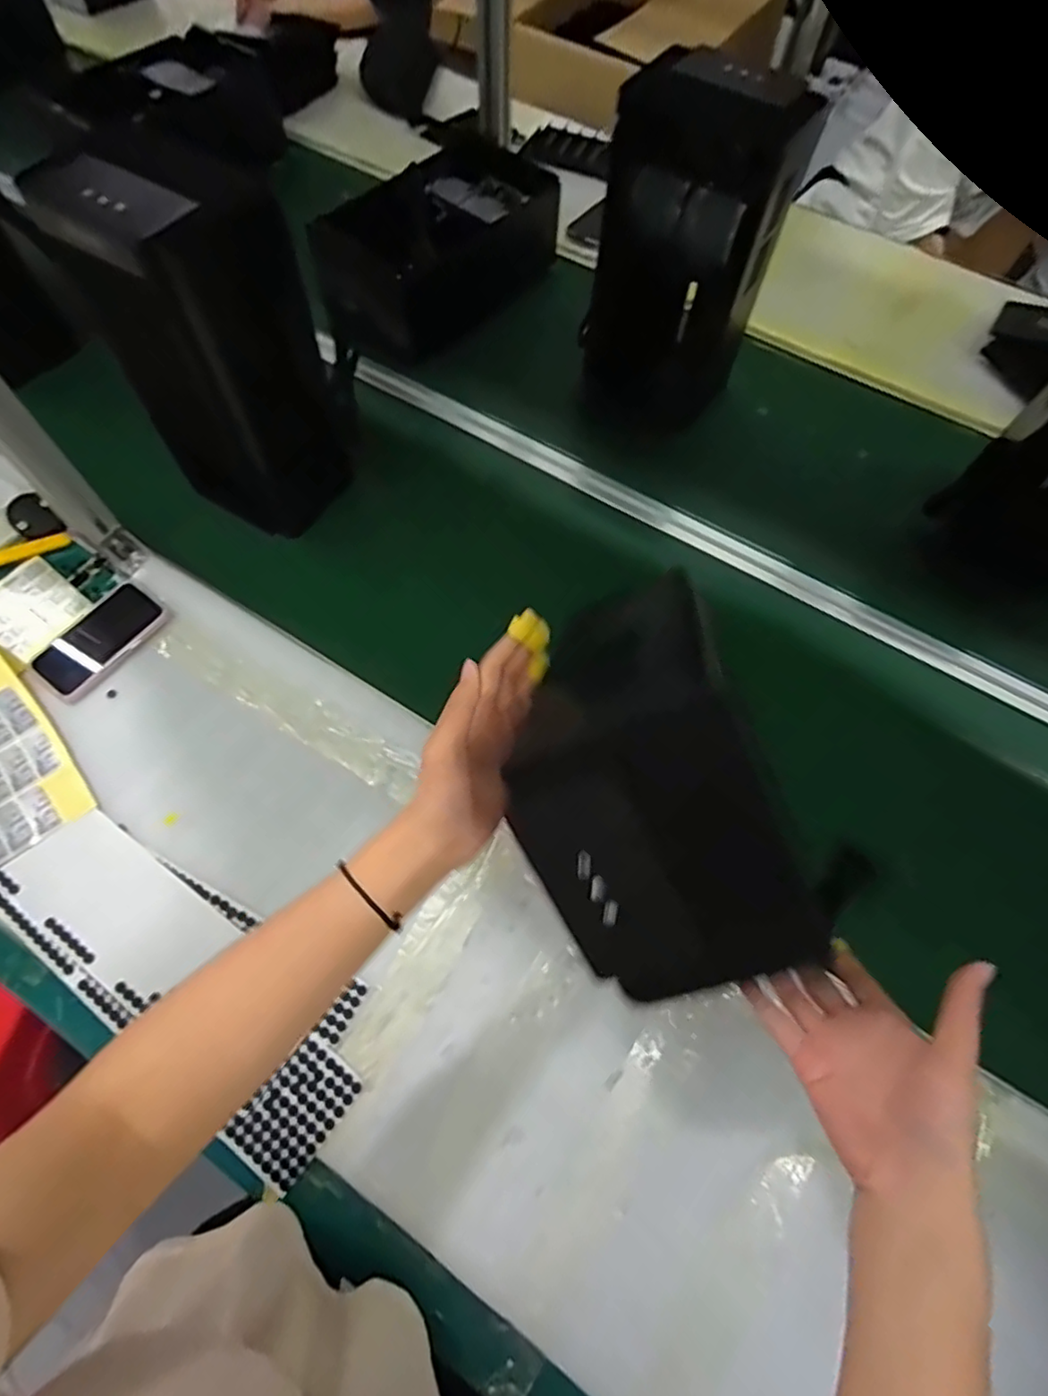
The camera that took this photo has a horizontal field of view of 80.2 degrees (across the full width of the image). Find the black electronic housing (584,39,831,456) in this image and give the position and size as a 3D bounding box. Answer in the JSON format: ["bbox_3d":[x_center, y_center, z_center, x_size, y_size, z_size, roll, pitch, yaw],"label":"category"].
[{"bbox_3d":[0.199,-0.550,0.814,0.217,0.393,0.149,24,69,9],"label":"black electronic housing"}]

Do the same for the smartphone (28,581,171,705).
[{"bbox_3d":[-0.494,-0.069,0.727,0.085,0.010,0.149,36,71,13],"label":"smartphone"}]

